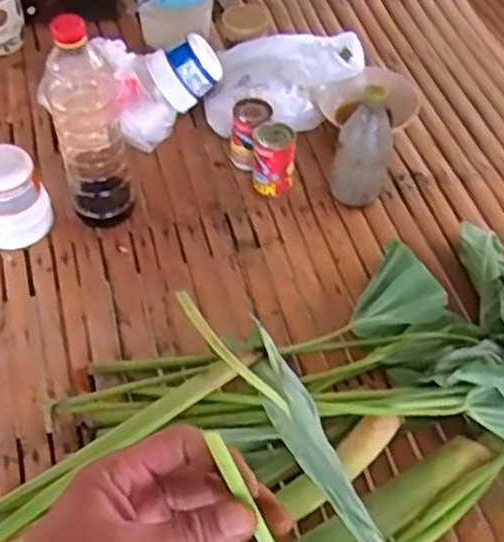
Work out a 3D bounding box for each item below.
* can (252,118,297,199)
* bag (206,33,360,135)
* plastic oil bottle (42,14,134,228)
[{"bbox_3d":[0.029,-0.146,0.953,0.051,0.095,0.056,1,51,-1],"label":"can"},{"bbox_3d":[0.043,-0.255,1.039,0.205,0.094,0.149,10,51,7],"label":"bag"},{"bbox_3d":[-0.191,-0.170,0.859,0.077,0.266,0.074,-13,52,-12],"label":"plastic oil bottle"}]

